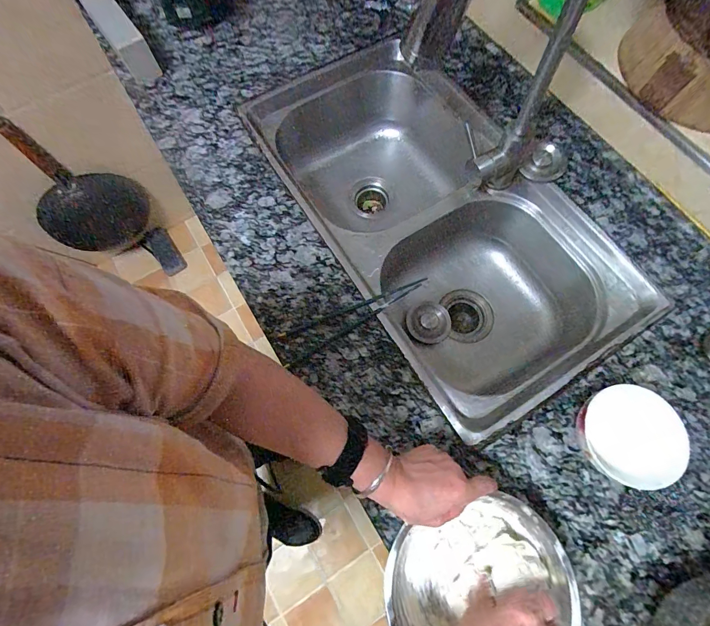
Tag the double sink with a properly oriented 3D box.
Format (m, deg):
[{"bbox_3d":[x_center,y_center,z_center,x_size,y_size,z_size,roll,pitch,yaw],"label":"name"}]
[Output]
[{"bbox_3d":[0.137,-0.182,0.754,0.413,0.259,0.741,-31,73,-10],"label":"double sink"}]

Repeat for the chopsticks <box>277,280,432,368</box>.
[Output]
[{"bbox_3d":[0.000,0.002,0.561,0.246,0.006,0.049,-27,73,-8],"label":"chopsticks"}]

